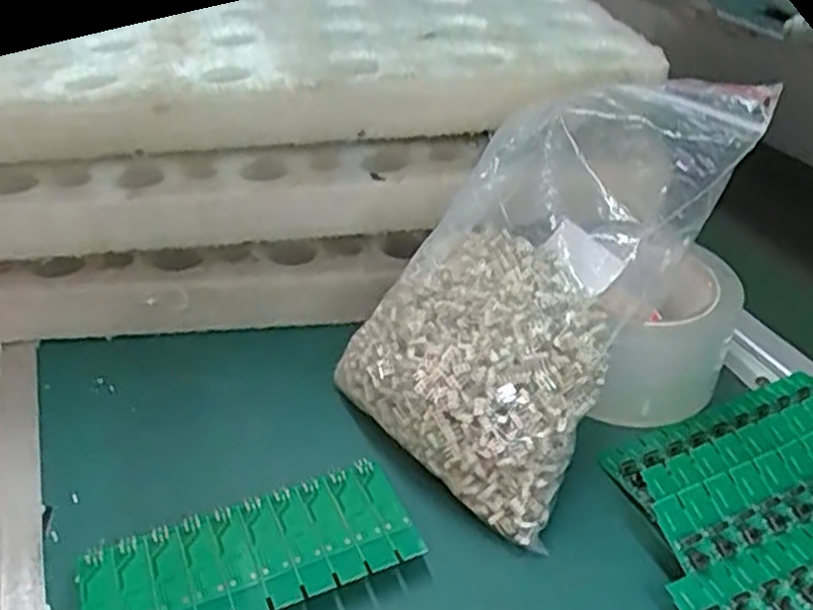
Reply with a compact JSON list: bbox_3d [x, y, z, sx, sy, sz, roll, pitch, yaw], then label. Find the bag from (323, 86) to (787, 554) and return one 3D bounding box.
[{"bbox_3d":[0.050,-0.011,0.346,0.129,0.169,0.137,-27,44,-30],"label":"bag"}]

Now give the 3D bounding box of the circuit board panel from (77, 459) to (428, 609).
[{"bbox_3d":[-0.067,0.109,0.320,0.136,0.014,0.061,-15,39,-18],"label":"circuit board panel"}]

